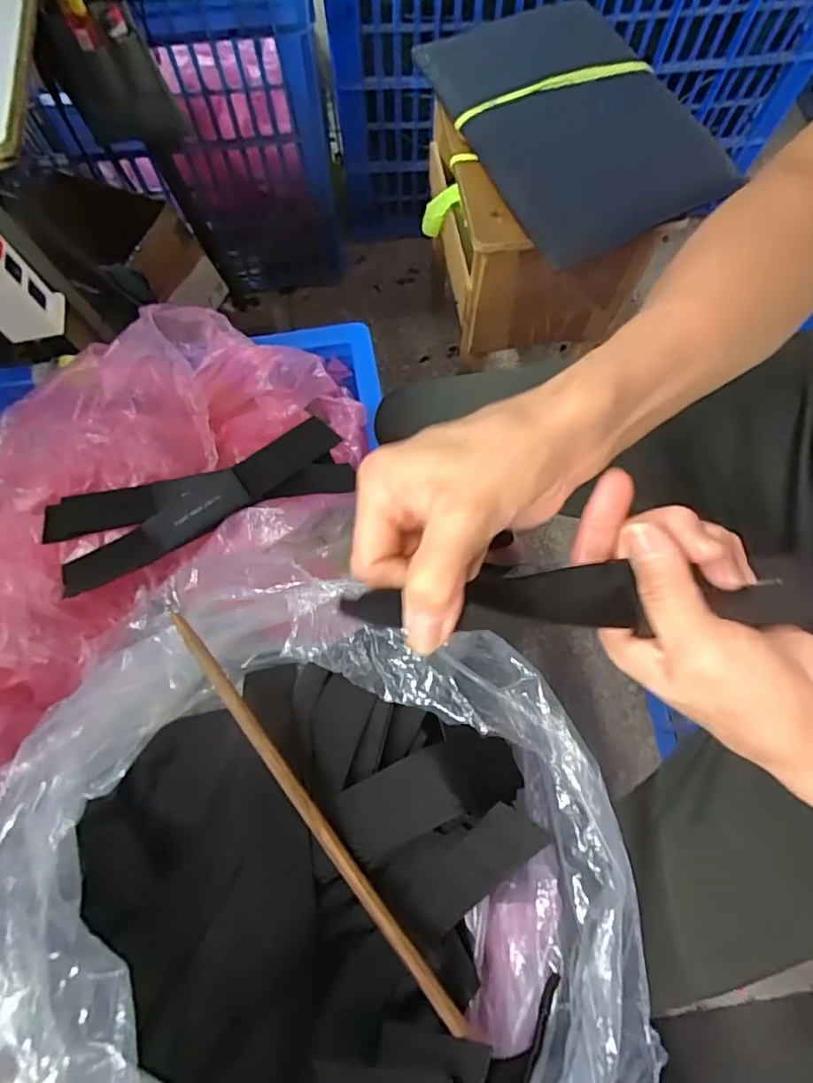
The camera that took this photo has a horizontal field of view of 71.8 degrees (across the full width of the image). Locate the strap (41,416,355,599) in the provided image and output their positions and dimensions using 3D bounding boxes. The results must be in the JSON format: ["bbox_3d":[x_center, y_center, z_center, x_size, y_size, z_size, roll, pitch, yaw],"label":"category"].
[{"bbox_3d":[-0.211,-0.046,0.567,0.307,0.053,0.092,-20,73,-6],"label":"strap"}]

